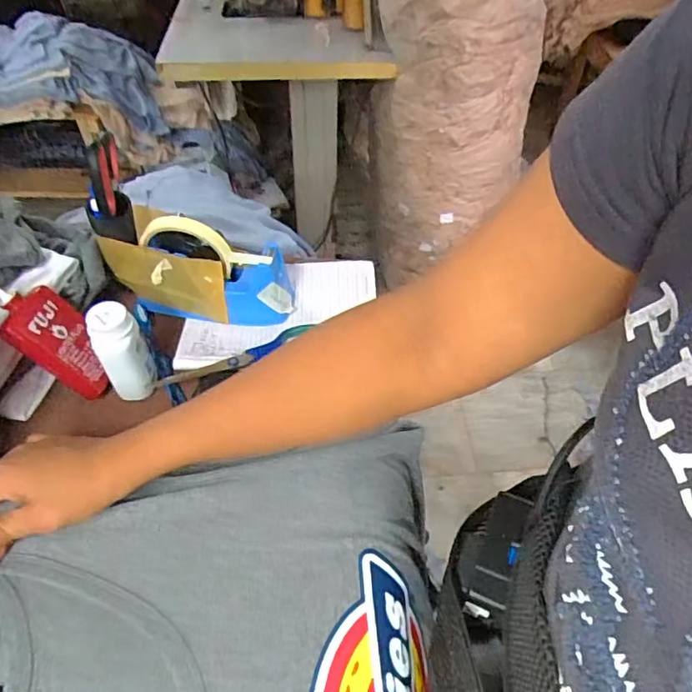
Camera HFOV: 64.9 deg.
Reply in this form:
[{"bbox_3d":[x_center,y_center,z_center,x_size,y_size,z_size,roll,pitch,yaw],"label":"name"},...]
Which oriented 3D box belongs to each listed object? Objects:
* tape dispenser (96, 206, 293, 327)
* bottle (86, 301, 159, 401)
[{"bbox_3d":[-0.147,-0.081,0.550,0.183,0.102,0.056,9,51,6],"label":"tape dispenser"},{"bbox_3d":[-0.197,0.006,0.482,0.040,0.090,0.035,-24,55,-19],"label":"bottle"}]

